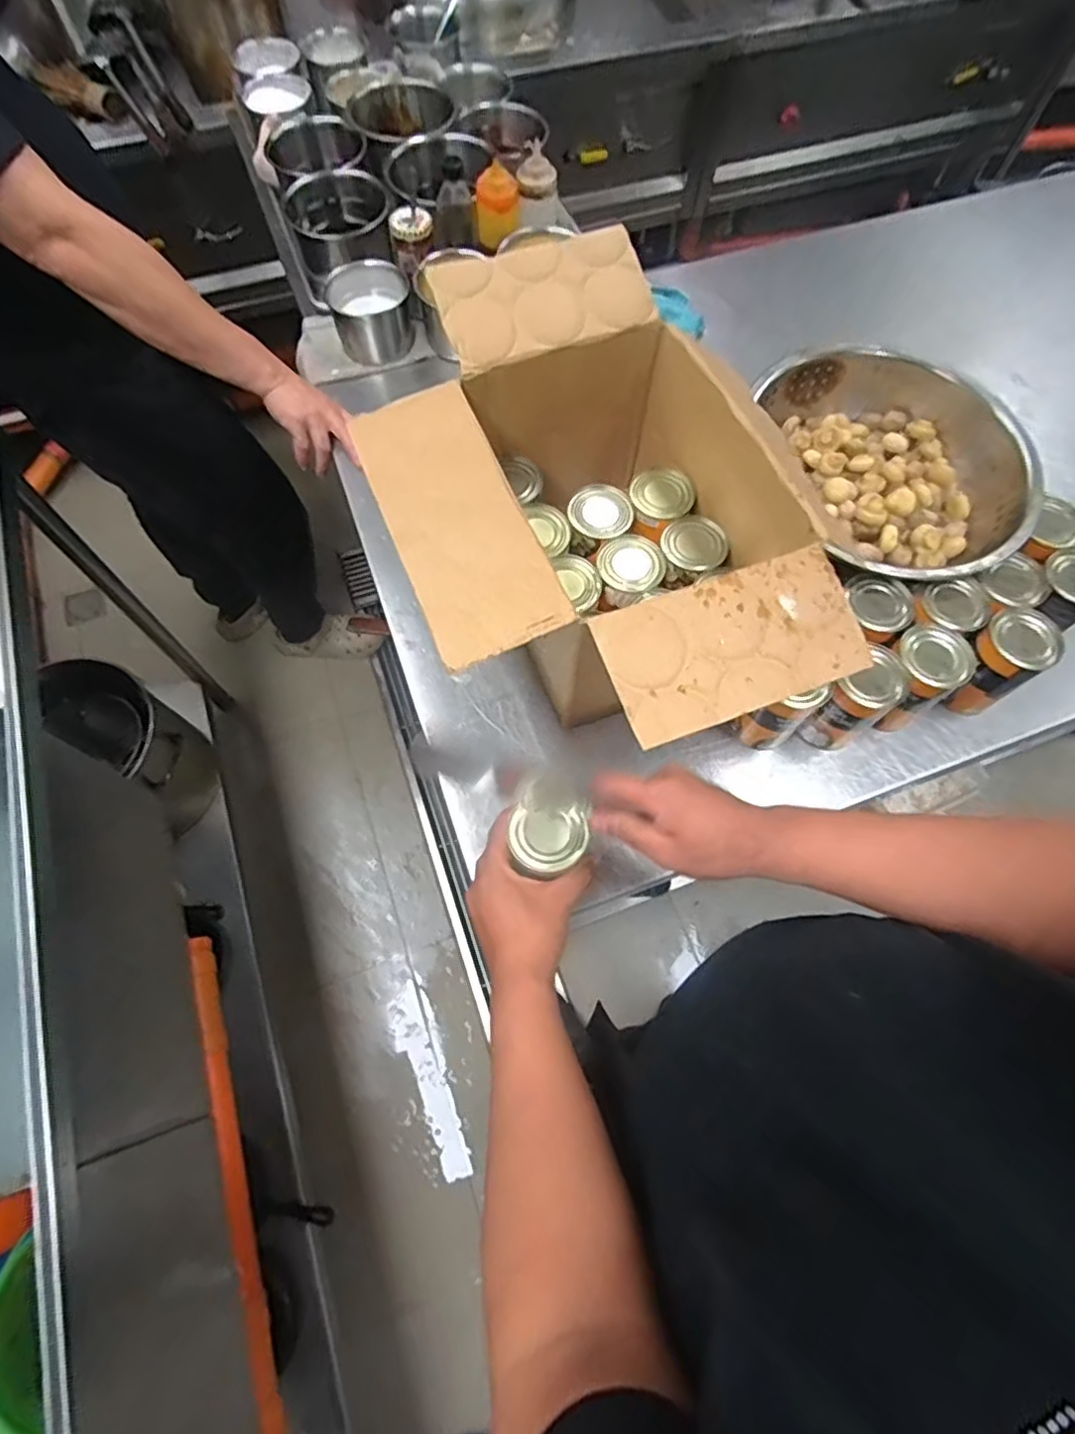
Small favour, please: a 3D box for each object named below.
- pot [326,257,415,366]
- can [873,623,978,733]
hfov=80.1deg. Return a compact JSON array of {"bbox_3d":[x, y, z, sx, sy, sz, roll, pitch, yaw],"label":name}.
[{"bbox_3d":[-0.238,-0.581,0.926,0.115,0.098,0.095,-18,68,-9],"label":"pot"},{"bbox_3d":[0.396,-0.042,0.677,0.070,0.112,0.069,0,67,-1],"label":"can"}]

